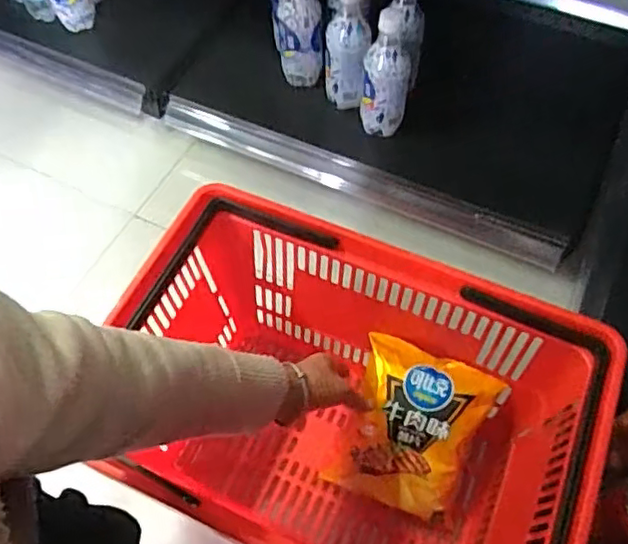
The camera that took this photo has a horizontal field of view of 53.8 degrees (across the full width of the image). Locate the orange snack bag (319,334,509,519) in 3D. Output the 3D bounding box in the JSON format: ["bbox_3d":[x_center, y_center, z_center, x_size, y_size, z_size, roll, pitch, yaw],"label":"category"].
[{"bbox_3d":[0.114,0.188,0.735,0.156,0.055,0.189,21,95,10],"label":"orange snack bag"}]

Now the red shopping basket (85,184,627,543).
[{"bbox_3d":[0.030,0.176,0.696,0.478,0.260,0.342,19,62,12],"label":"red shopping basket"}]

